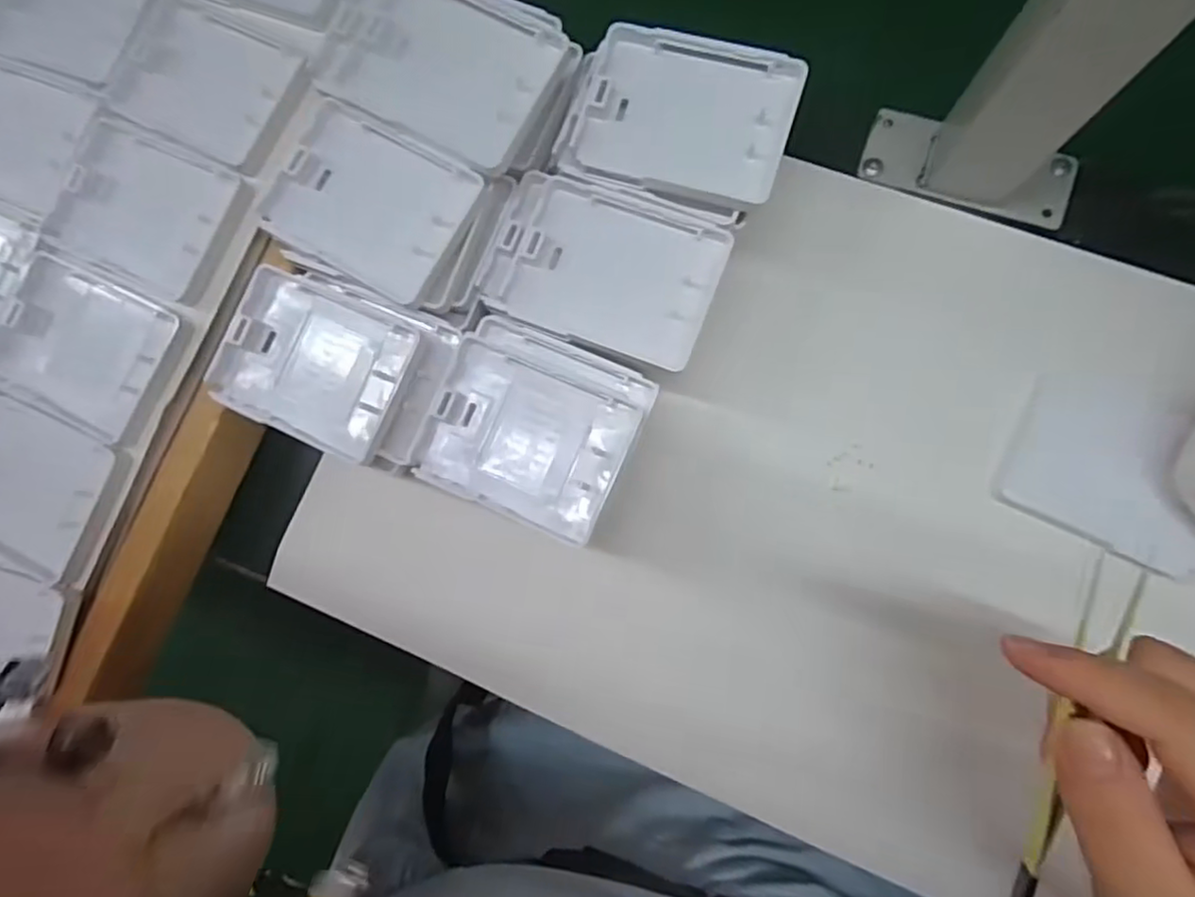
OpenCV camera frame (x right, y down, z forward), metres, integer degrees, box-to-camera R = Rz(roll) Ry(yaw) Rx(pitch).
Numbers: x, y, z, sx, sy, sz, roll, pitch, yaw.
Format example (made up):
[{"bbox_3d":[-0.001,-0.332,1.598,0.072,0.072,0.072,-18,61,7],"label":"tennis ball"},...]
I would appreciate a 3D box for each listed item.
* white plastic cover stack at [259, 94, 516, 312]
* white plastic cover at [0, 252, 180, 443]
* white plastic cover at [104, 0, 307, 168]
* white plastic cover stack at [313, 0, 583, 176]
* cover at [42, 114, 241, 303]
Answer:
[{"bbox_3d":[-0.096,-0.108,0.290,0.098,0.019,0.065,27,86,8],"label":"white plastic cover stack"},{"bbox_3d":[-0.245,-0.048,0.306,0.088,0.011,0.066,24,85,7],"label":"white plastic cover"},{"bbox_3d":[-0.188,-0.178,0.310,0.090,0.007,0.066,27,86,8],"label":"white plastic cover"},{"bbox_3d":[-0.067,-0.173,0.292,0.106,0.028,0.076,30,86,8],"label":"white plastic cover stack"},{"bbox_3d":[-0.219,-0.115,0.307,0.089,0.006,0.067,24,85,7],"label":"cover"}]

